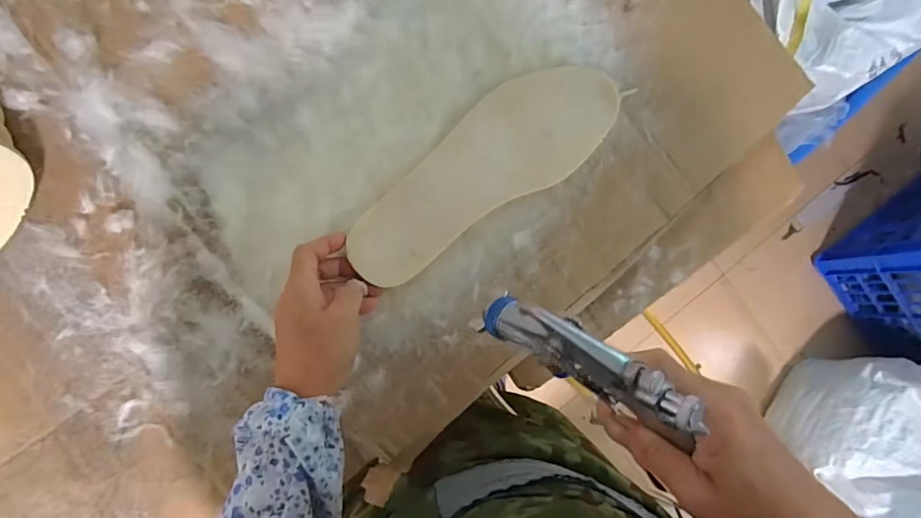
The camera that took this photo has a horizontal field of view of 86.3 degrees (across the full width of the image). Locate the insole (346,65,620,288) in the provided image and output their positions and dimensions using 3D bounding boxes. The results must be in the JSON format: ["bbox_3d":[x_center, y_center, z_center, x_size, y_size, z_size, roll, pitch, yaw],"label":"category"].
[{"bbox_3d":[0.021,-0.080,0.419,0.265,0.010,0.090,-34,99,-8],"label":"insole"}]

